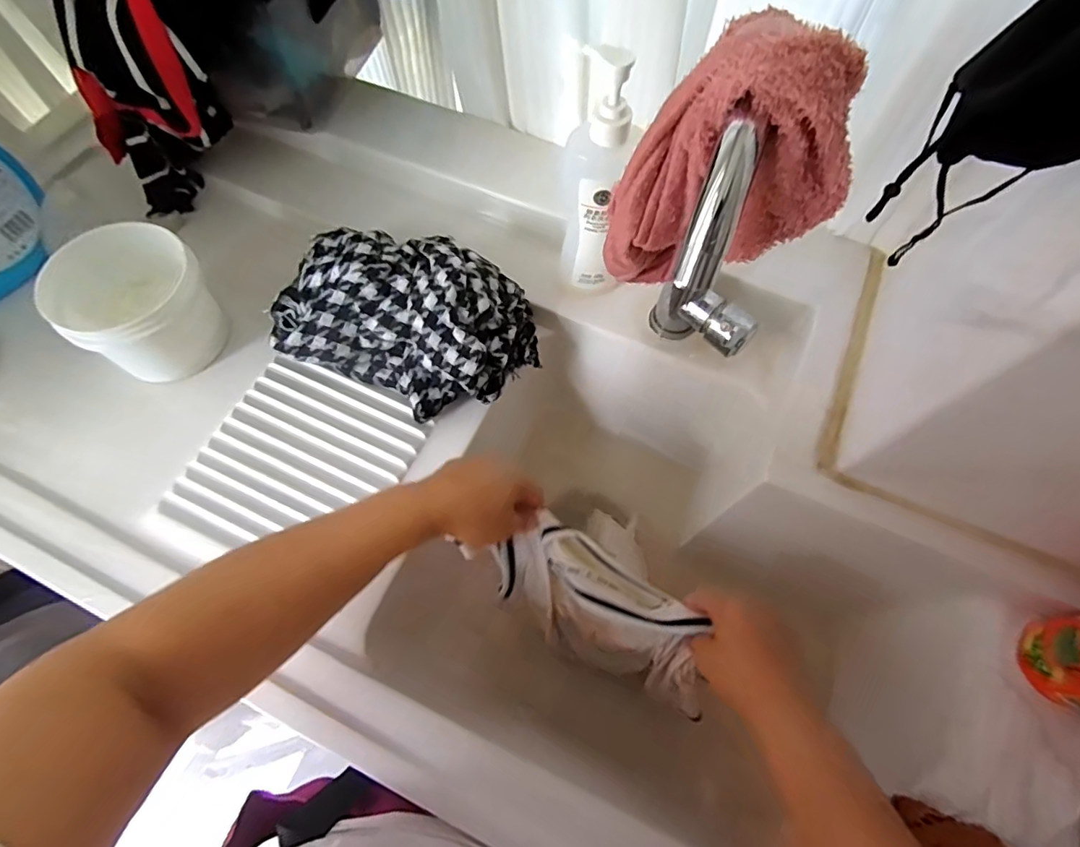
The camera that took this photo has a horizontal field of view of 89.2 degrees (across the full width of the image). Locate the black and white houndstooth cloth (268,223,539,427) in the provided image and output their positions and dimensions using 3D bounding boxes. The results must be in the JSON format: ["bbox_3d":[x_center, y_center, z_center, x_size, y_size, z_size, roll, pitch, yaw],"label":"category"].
[{"bbox_3d":[-0.132,-0.104,0.526,0.239,0.084,0.155,21,69,9],"label":"black and white houndstooth cloth"}]

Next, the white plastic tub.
[{"bbox_3d":[-0.364,-0.107,0.508,0.123,0.100,0.114,0,67,0],"label":"white plastic tub"}]

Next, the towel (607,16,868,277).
[{"bbox_3d":[0.100,-0.128,0.312,0.111,0.171,0.043,8,68,4],"label":"towel"}]

